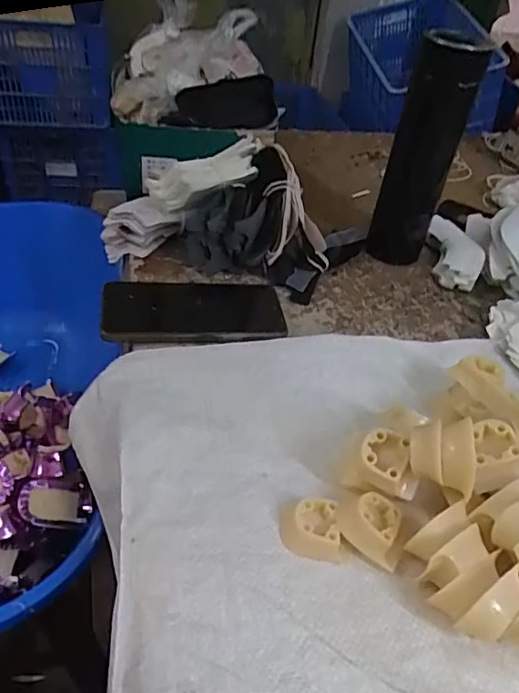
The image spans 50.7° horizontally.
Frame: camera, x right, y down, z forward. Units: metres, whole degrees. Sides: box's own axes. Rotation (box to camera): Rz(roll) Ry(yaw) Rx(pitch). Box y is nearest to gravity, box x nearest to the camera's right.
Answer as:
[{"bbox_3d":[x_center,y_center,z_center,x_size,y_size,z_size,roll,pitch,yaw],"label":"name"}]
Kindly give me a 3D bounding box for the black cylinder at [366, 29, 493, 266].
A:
[{"bbox_3d":[0.169,-0.196,0.572,0.065,0.221,0.059,18,42,12],"label":"black cylinder"}]

